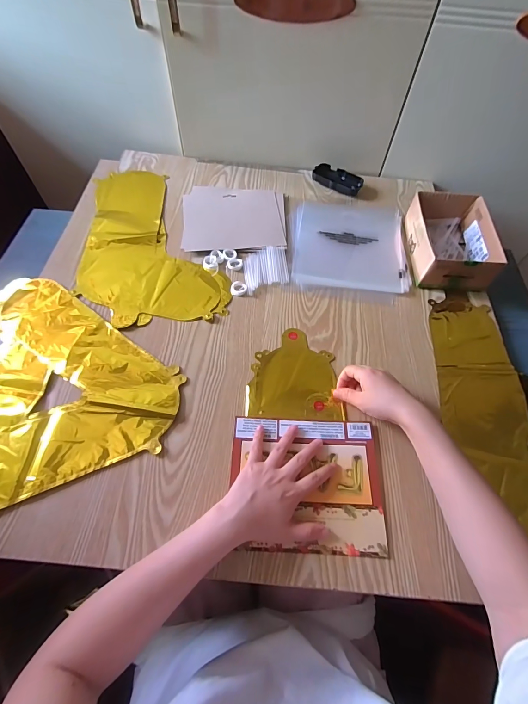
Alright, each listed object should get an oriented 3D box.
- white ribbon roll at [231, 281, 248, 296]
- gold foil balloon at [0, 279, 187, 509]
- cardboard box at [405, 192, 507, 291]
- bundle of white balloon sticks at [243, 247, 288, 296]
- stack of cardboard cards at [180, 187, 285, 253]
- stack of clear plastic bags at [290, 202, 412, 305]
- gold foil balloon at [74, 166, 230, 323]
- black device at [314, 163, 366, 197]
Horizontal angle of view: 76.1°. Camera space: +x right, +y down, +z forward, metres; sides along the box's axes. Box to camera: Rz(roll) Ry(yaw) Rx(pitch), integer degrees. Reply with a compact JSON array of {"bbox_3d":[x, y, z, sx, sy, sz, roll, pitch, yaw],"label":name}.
[{"bbox_3d":[-0.043,-0.110,0.584,0.028,0.006,0.030,1,60,-2],"label":"white ribbon roll"},{"bbox_3d":[-0.287,0.047,0.476,0.320,0.011,0.366,2,60,-2],"label":"gold foil balloon"},{"bbox_3d":[0.346,-0.206,0.633,0.133,0.070,0.188,6,60,0],"label":"cardboard box"},{"bbox_3d":[0.005,-0.149,0.604,0.078,0.008,0.097,-6,61,-6],"label":"bundle of white balloon sticks"},{"bbox_3d":[-0.059,-0.270,0.672,0.198,0.006,0.182,-1,60,-4],"label":"stack of cardboard cards"},{"bbox_3d":[0.163,-0.205,0.647,0.218,0.009,0.245,7,60,1],"label":"stack of clear plastic bags"},{"bbox_3d":[-0.225,-0.206,0.631,0.230,0.010,0.394,-16,62,-12],"label":"gold foil balloon"},{"bbox_3d":[0.160,-0.373,0.733,0.106,0.022,0.058,31,63,14],"label":"black device"}]

